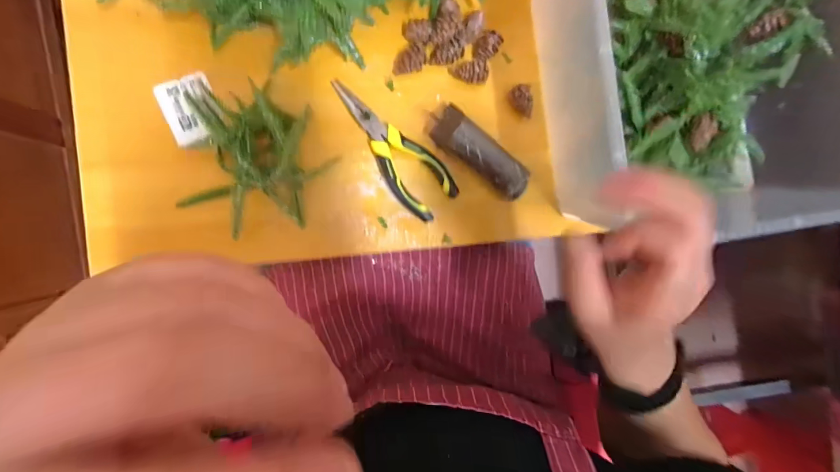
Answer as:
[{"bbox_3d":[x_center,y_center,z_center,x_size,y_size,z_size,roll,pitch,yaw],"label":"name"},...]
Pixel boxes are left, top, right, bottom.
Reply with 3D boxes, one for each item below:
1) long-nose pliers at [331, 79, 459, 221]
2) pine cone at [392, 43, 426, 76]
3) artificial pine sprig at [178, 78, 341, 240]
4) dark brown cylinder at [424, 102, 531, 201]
[{"bbox_3d":[-0.031,-0.086,0.389,0.054,0.022,0.157,-43,96,-5],"label":"long-nose pliers"},{"bbox_3d":[-0.009,-0.177,0.394,0.036,0.022,0.023,-23,94,-7],"label":"pine cone"},{"bbox_3d":[-0.153,-0.065,0.353,0.139,0.058,0.128,8,90,-8],"label":"artificial pine sprig"},{"bbox_3d":[0.057,-0.083,0.395,0.115,0.028,0.037,40,86,-7],"label":"dark brown cylinder"}]

